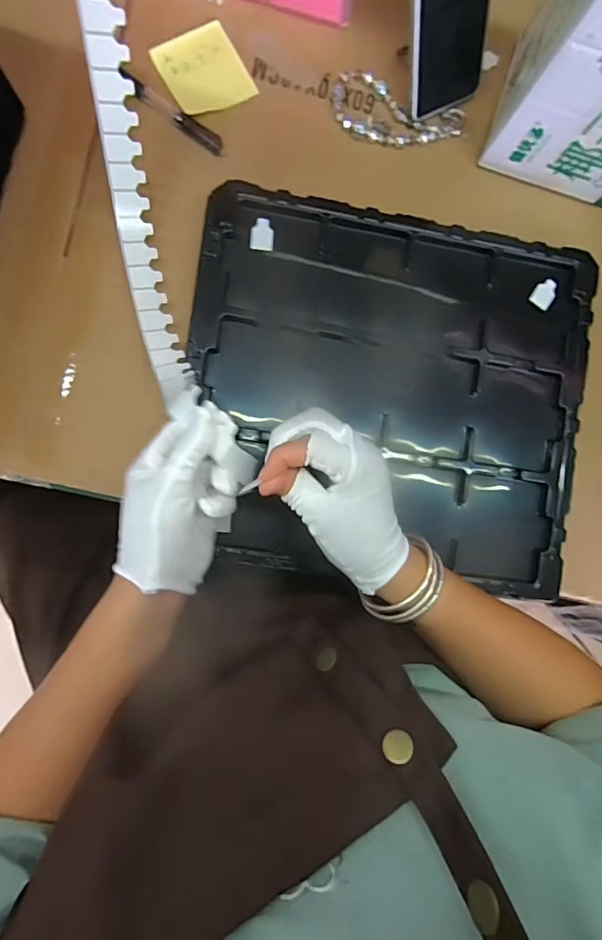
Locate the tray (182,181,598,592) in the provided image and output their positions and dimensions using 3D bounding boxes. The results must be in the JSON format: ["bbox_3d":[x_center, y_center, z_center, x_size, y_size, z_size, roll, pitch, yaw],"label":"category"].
[{"bbox_3d":[0.083,-0.067,0.436,0.363,0.028,0.324,8,85,-4],"label":"tray"}]

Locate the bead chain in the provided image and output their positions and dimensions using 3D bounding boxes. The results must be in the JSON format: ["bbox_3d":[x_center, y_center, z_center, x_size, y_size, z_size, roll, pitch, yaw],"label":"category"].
[{"bbox_3d":[0.096,-0.349,0.467,0.131,0.013,0.059,12,89,-7],"label":"bead chain"}]

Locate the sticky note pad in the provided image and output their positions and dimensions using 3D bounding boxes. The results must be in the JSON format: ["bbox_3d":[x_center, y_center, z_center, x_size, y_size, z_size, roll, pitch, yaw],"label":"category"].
[{"bbox_3d":[-0.093,-0.380,0.452,0.076,0.004,0.076,-31,94,-9],"label":"sticky note pad"}]

